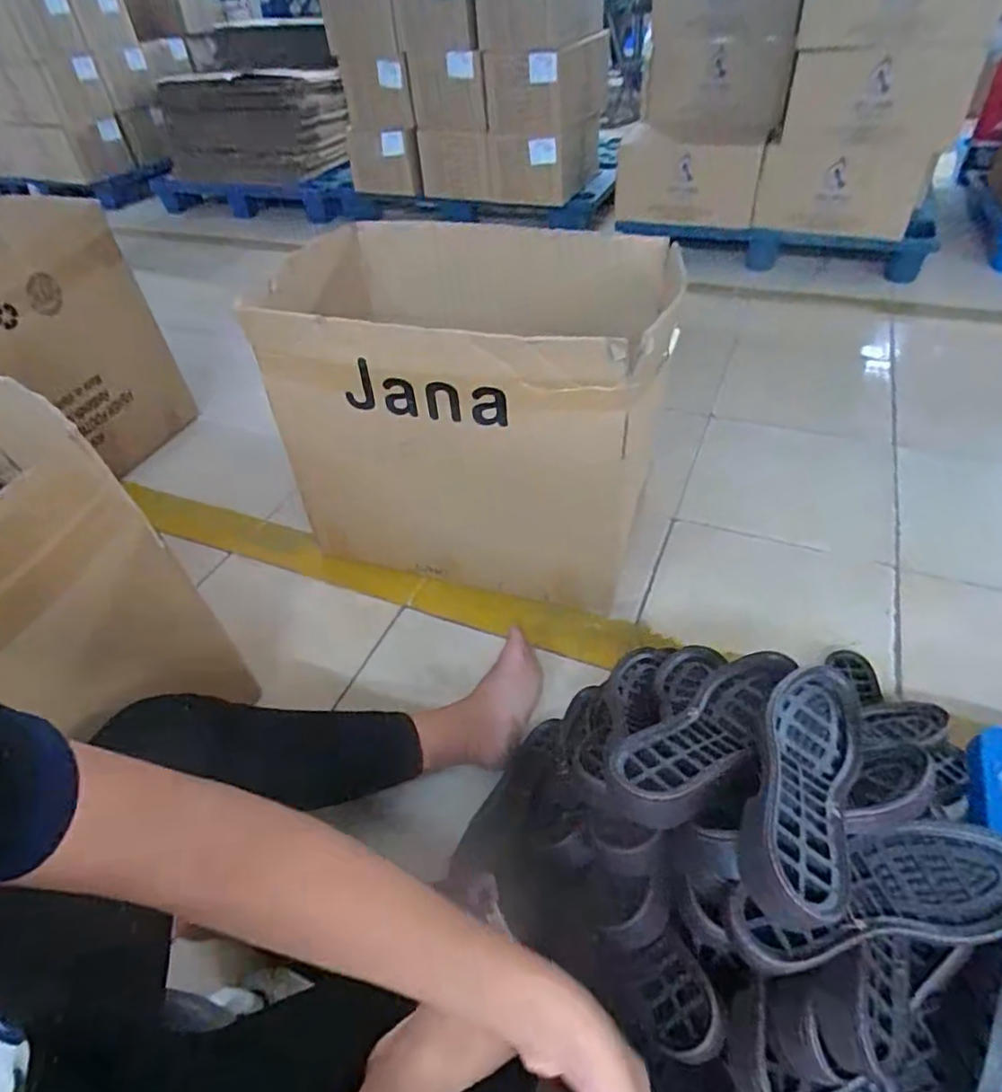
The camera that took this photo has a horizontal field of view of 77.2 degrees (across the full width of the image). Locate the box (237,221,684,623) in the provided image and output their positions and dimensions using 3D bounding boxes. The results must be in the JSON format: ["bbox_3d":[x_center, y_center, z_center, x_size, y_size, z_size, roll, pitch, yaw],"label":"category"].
[{"bbox_3d":[-0.055,-0.238,1.105,0.649,0.480,0.410,12,46,18],"label":"box"}]

